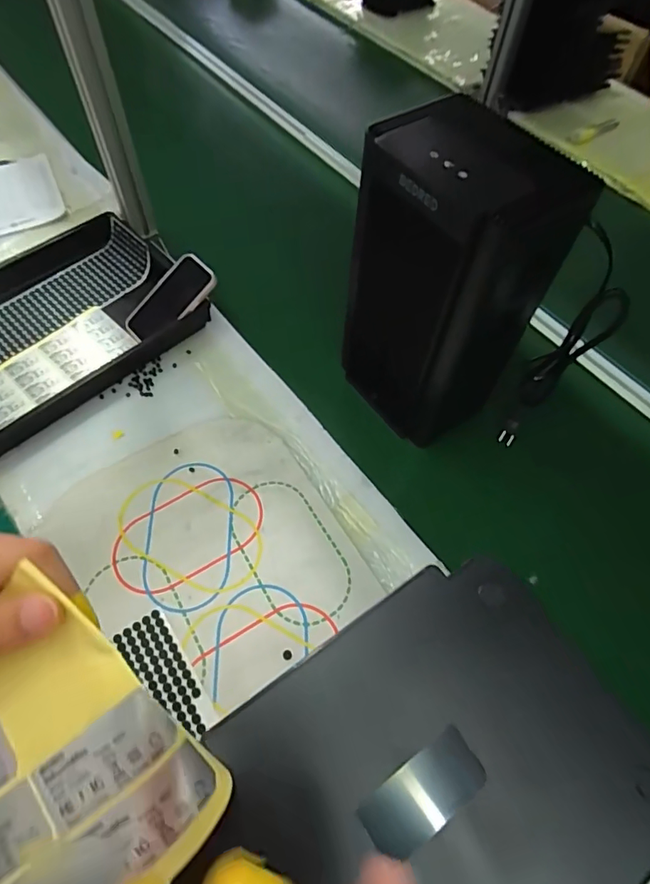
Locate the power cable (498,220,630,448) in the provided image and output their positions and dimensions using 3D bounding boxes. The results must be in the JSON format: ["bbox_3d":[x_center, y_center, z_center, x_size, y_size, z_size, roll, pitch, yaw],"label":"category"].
[{"bbox_3d":[0.300,-0.115,0.633,0.078,0.285,0.030,29,37,13],"label":"power cable"}]

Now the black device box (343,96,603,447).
[{"bbox_3d":[0.129,-0.169,0.580,0.116,0.355,0.178,-32,67,-19],"label":"black device box"}]

